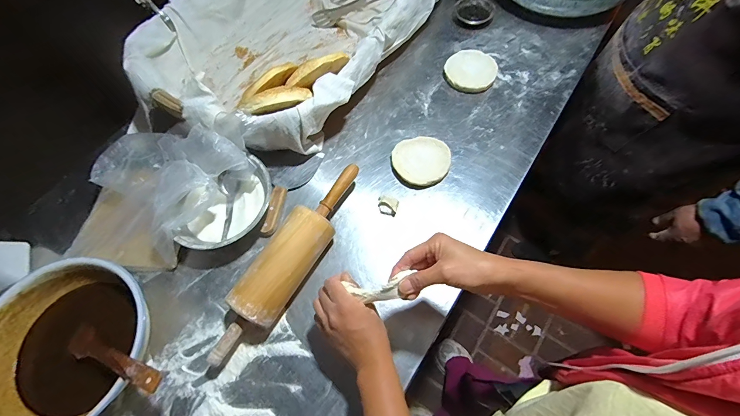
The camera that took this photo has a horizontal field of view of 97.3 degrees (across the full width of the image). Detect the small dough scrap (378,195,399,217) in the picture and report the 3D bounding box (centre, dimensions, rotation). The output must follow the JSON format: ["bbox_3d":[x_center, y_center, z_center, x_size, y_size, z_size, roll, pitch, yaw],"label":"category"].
[{"bbox_3d":[0.033,-0.007,0.601,0.036,0.018,0.039,-1,66,3],"label":"small dough scrap"}]

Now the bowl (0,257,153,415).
[{"bbox_3d":[-0.456,0.209,0.502,0.238,0.094,0.247,-1,66,3],"label":"bowl"}]

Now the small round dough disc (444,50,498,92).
[{"bbox_3d":[0.219,-0.300,0.709,0.106,0.022,0.106,-1,66,3],"label":"small round dough disc"}]

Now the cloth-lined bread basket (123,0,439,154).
[{"bbox_3d":[-0.156,-0.441,0.742,0.475,0.163,0.725,31,72,16],"label":"cloth-lined bread basket"}]

